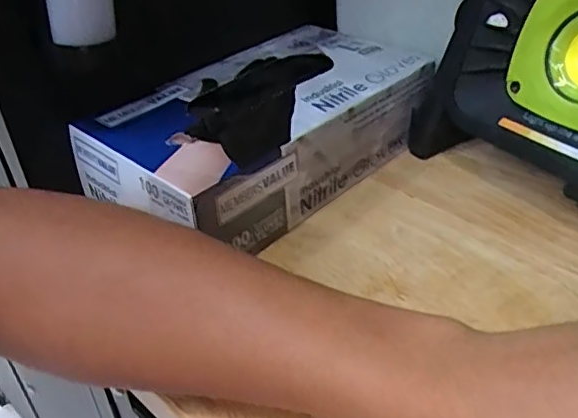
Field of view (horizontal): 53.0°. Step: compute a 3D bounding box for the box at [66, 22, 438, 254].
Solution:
[{"bbox_3d":[-0.019,-0.050,0.392,0.123,0.072,0.207,27,46,36],"label":"box"}]

